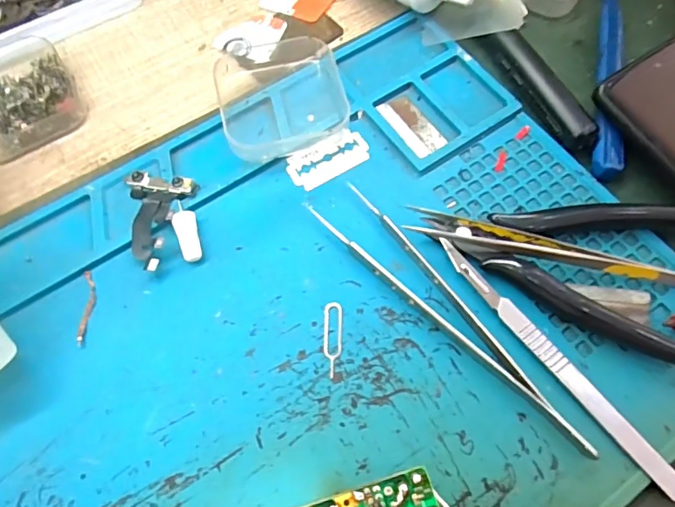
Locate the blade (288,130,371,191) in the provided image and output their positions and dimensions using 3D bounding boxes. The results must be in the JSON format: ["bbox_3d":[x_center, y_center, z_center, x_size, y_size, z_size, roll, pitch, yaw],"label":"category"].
[{"bbox_3d":[-0.004,-0.048,0.254,0.043,0.004,0.021,-30,75,-11],"label":"blade"}]

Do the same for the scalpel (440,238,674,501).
[{"bbox_3d":[0.090,0.044,0.210,0.009,0.006,0.131,-36,70,-14],"label":"scalpel"}]

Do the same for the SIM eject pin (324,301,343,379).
[{"bbox_3d":[-0.002,0.037,0.217,0.008,0.004,0.033,2,68,-4],"label":"SIM eject pin"}]

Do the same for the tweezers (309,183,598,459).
[{"bbox_3d":[0.049,0.024,0.218,0.024,0.009,0.150,-38,71,-15],"label":"tweezers"}]

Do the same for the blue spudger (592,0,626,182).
[{"bbox_3d":[0.152,-0.113,0.277,0.013,0.009,0.167,12,67,6],"label":"blue spudger"}]

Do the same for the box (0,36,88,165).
[{"bbox_3d":[-0.174,-0.085,0.265,0.061,0.021,0.061,-33,70,-13],"label":"box"}]

